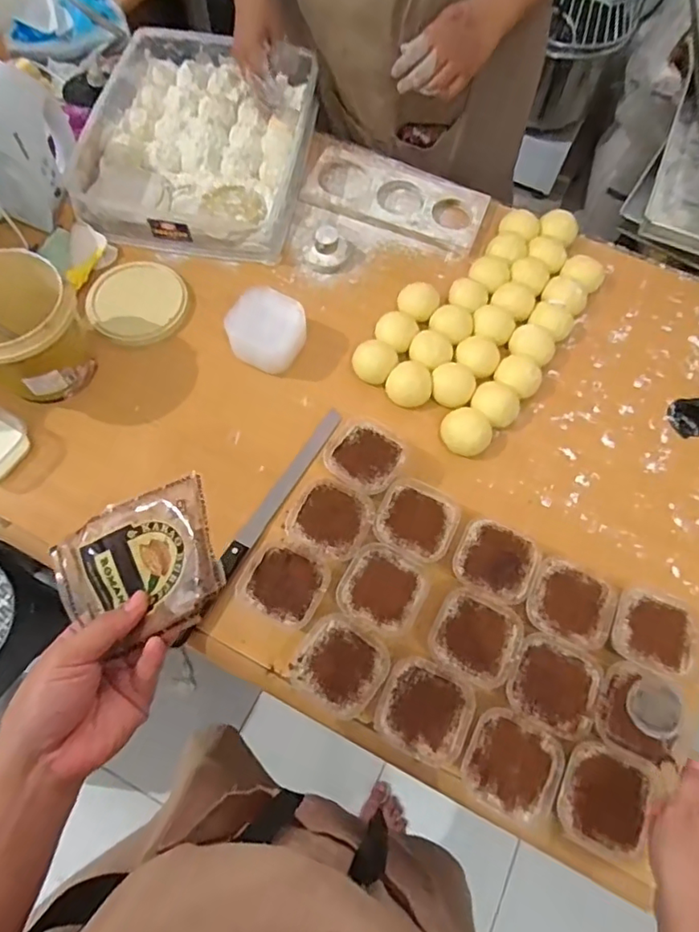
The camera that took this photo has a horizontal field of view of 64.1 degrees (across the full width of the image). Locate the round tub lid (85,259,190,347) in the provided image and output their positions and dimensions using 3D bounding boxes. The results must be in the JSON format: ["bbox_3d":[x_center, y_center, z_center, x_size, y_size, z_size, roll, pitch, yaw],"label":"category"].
[{"bbox_3d":[-0.270,-0.210,0.711,0.123,0.015,0.118,1,66,-2],"label":"round tub lid"}]

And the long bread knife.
[{"bbox_3d":[-0.094,0.055,0.608,0.023,0.016,0.305,29,68,11],"label":"long bread knife"}]

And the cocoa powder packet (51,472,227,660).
[{"bbox_3d":[-0.134,0.065,0.353,0.109,0.012,0.090,-26,71,10],"label":"cocoa powder packet"}]

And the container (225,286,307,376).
[{"bbox_3d":[-0.100,-0.162,0.669,0.082,0.059,0.075,25,67,9],"label":"container"}]

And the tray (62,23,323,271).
[{"bbox_3d":[-0.211,-0.473,0.801,0.296,0.059,0.385,5,65,0],"label":"tray"}]

